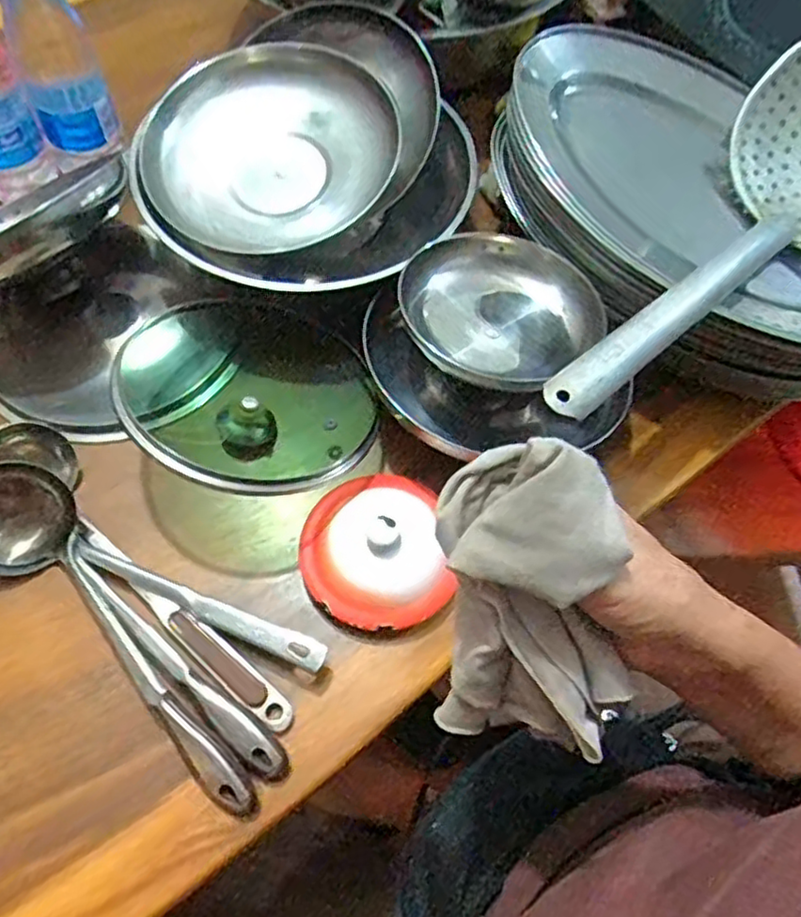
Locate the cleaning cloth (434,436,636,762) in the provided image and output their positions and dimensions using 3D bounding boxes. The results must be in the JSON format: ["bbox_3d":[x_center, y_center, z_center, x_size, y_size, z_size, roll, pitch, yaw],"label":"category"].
[{"bbox_3d":[0.060,0.062,0.307,0.079,0.108,0.115,-2,62,-5],"label":"cleaning cloth"}]

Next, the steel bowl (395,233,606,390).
[{"bbox_3d":[0.068,-0.099,0.467,0.121,0.043,0.131,1,62,-3],"label":"steel bowl"}]

